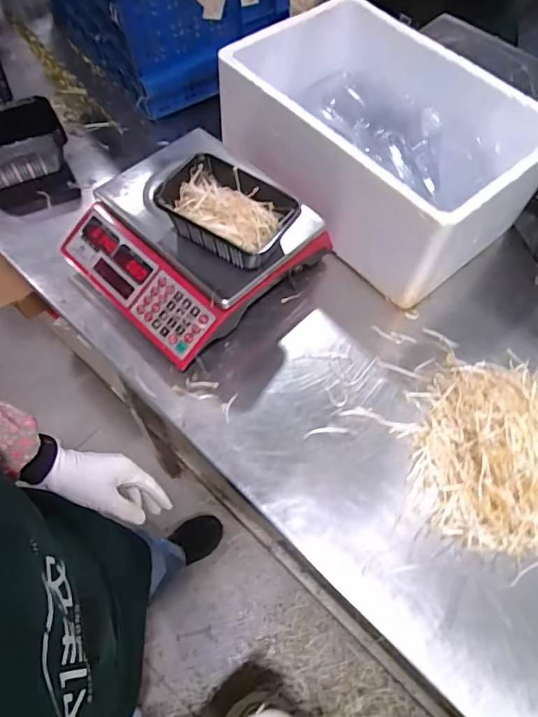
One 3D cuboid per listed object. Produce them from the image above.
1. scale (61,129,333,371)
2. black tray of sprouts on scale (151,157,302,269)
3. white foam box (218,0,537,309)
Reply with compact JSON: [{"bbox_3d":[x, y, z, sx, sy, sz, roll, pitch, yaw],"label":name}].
[{"bbox_3d":[-0.119,-0.187,0.755,0.303,0.104,0.308,41,67,19],"label":"scale"},{"bbox_3d":[-0.060,-0.200,0.678,0.183,0.065,0.121,32,65,15],"label":"black tray of sprouts on scale"},{"bbox_3d":[0.180,-0.363,0.827,0.347,0.201,0.492,-37,68,-20],"label":"white foam box"}]

